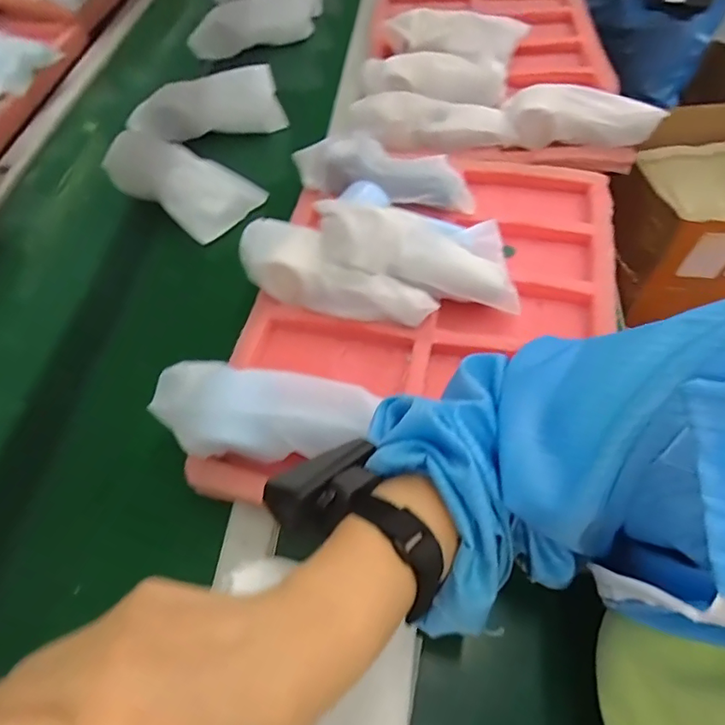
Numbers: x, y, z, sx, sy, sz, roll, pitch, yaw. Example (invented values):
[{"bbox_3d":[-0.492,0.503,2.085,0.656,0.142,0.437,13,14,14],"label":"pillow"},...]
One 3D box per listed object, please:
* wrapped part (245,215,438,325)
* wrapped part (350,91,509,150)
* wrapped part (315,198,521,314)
[{"bbox_3d":[-0.026,-0.081,0.476,0.186,0.041,0.061,20,61,16],"label":"wrapped part"},{"bbox_3d":[0.083,-0.296,0.624,0.192,0.040,0.055,8,58,8],"label":"wrapped part"},{"bbox_3d":[0.055,-0.107,0.475,0.199,0.049,0.068,16,59,-4],"label":"wrapped part"}]

